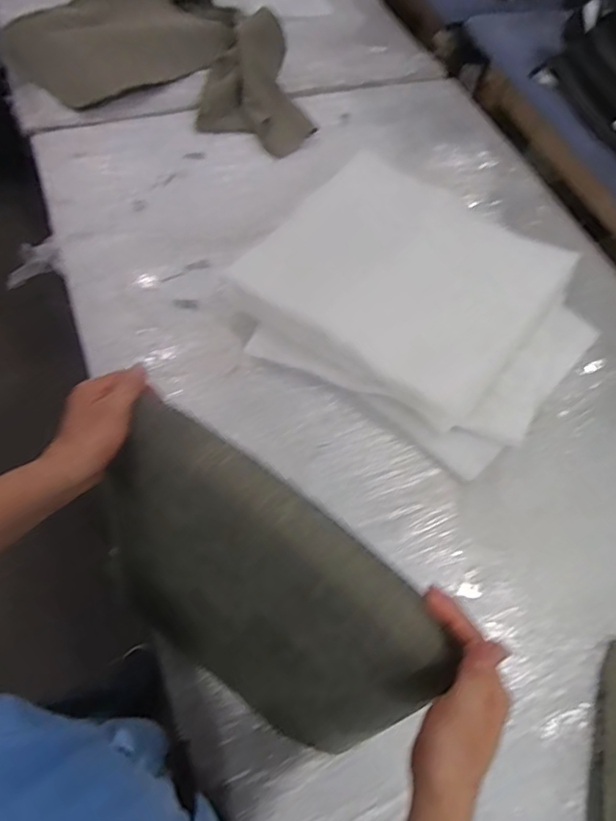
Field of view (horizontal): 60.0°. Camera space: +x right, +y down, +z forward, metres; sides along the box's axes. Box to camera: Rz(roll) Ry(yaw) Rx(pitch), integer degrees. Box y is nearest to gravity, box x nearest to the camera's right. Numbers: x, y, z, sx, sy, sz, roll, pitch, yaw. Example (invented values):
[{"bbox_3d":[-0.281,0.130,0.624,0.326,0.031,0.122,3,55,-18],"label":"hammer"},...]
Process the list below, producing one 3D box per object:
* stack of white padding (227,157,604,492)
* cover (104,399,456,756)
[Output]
[{"bbox_3d":[0.221,-0.234,1.100,0.659,0.075,0.615,39,71,12],"label":"stack of white padding"},{"bbox_3d":[-0.067,0.224,0.618,0.375,0.400,0.059,35,48,11],"label":"cover"}]

